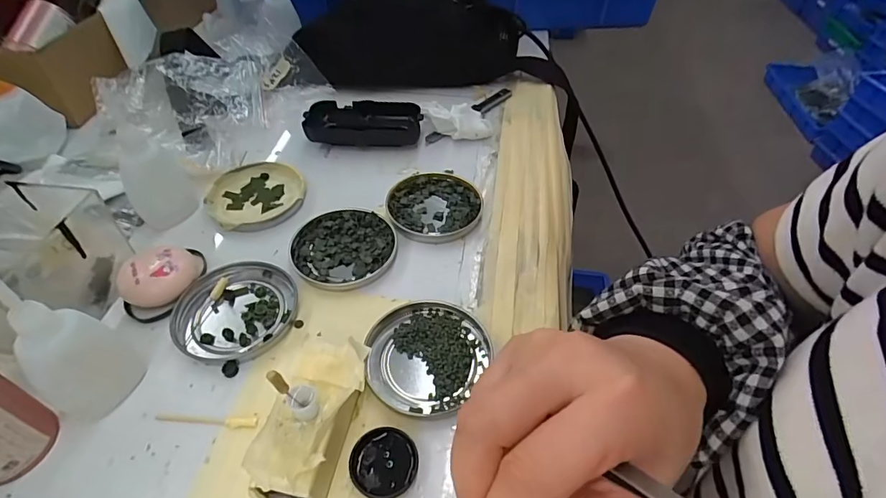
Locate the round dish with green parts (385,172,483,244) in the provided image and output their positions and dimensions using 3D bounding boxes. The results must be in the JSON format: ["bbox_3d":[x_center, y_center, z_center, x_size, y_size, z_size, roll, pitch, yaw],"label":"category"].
[{"bbox_3d":[-0.008,-0.039,0.390,0.077,0.008,0.083,0,46,0],"label":"round dish with green parts"}]

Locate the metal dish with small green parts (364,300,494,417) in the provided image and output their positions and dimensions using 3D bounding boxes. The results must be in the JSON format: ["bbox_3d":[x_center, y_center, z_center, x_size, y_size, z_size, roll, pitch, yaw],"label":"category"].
[{"bbox_3d":[-0.009,0.066,0.293,0.077,0.007,0.074,0,46,0],"label":"metal dish with small green parts"}]

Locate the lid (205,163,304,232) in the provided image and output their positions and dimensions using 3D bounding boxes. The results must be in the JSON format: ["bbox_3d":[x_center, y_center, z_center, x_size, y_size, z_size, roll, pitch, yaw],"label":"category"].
[{"bbox_3d":[-0.159,-0.046,0.397,0.079,0.012,0.075,0,46,0],"label":"lid"}]

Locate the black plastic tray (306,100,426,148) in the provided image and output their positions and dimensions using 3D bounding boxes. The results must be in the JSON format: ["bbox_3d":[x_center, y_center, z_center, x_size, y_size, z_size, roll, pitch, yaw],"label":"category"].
[{"bbox_3d":[-0.078,-0.123,0.459,0.110,0.026,0.046,-1,46,-2],"label":"black plastic tray"}]

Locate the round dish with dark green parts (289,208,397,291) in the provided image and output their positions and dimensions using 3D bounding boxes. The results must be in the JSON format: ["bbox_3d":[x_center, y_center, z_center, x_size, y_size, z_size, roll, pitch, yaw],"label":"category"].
[{"bbox_3d":[-0.076,-0.001,0.355,0.076,0.009,0.075,0,46,0],"label":"round dish with dark green parts"}]

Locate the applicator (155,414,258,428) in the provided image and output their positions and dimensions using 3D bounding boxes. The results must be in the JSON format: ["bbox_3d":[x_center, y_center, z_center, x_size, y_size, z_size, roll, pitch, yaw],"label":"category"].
[{"bbox_3d":[-0.136,0.098,0.265,0.059,0.004,0.006,2,46,1],"label":"applicator"}]

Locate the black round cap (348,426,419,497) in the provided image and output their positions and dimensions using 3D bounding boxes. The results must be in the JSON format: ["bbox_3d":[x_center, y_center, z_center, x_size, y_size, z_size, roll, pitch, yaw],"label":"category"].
[{"bbox_3d":[-0.031,0.114,0.248,0.035,0.007,0.035,0,46,0],"label":"black round cap"}]

